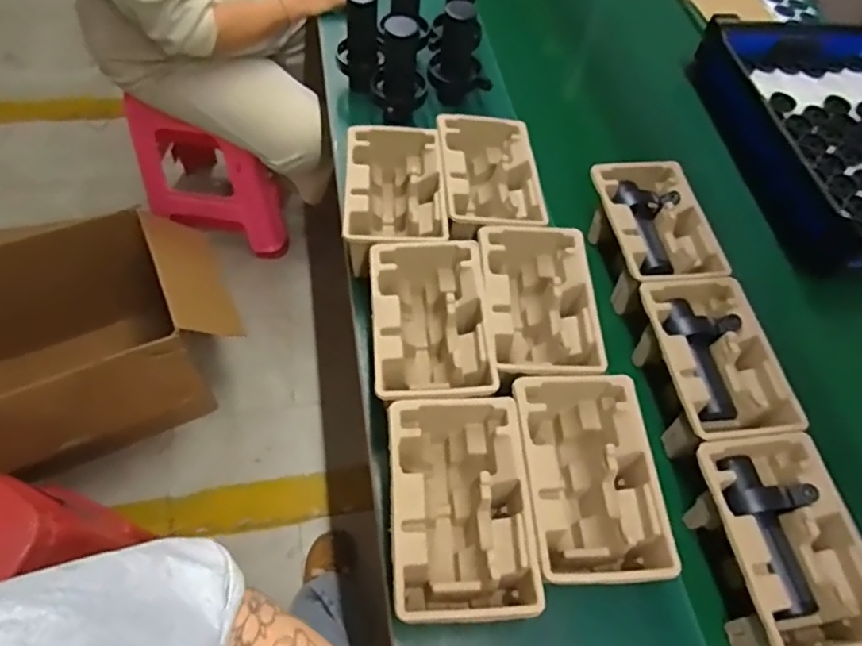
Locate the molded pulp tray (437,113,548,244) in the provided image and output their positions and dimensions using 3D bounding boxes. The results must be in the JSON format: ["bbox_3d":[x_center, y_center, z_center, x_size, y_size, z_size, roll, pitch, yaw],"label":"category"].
[{"bbox_3d":[0.087,-0.208,0.923,0.145,0.099,0.247,-2,57,-6],"label":"molded pulp tray"}]

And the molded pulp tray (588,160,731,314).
[{"bbox_3d":[0.333,-0.133,0.906,0.142,0.110,0.212,-5,58,-8],"label":"molded pulp tray"}]

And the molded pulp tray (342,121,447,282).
[{"bbox_3d":[-0.057,-0.182,0.903,0.142,0.120,0.225,-1,57,-6],"label":"molded pulp tray"}]

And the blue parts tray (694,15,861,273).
[{"bbox_3d":[0.834,-0.345,1.125,0.466,0.120,0.610,-4,58,-8],"label":"blue parts tray"}]

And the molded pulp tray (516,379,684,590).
[{"bbox_3d":[0.174,0.187,0.694,0.143,0.103,0.231,-2,57,-6],"label":"molded pulp tray"}]

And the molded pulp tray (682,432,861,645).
[{"bbox_3d":[0.396,0.259,0.682,0.152,0.097,0.228,-5,58,-8],"label":"molded pulp tray"}]

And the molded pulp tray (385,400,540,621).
[{"bbox_3d":[0.027,0.215,0.668,0.144,0.115,0.227,-1,57,-5],"label":"molded pulp tray"}]

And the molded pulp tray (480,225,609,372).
[{"bbox_3d":[0.140,-0.013,0.816,0.141,0.110,0.220,0,57,-5],"label":"molded pulp tray"}]

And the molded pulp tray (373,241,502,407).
[{"bbox_3d":[-0.004,0.015,0.792,0.144,0.116,0.230,-1,57,-6],"label":"molded pulp tray"}]

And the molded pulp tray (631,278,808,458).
[{"bbox_3d":[0.370,0.058,0.798,0.153,0.088,0.232,-4,58,-8],"label":"molded pulp tray"}]

